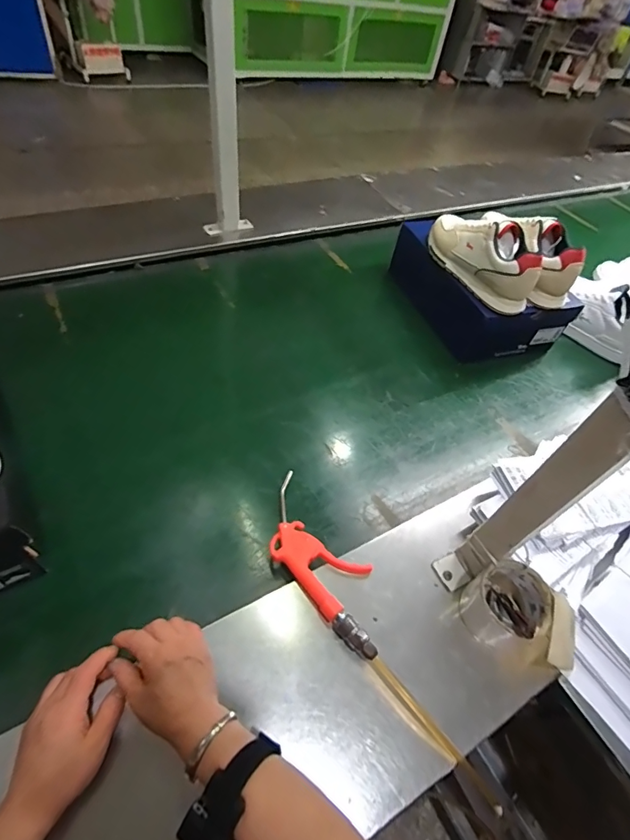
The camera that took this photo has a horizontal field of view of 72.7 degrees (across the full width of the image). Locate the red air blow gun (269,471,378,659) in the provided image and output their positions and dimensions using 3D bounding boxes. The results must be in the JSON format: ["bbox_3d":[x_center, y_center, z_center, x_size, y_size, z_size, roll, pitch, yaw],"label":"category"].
[{"bbox_3d":[0.007,0.176,0.544,0.095,0.031,0.237,-32,63,-31],"label":"red air blow gun"}]

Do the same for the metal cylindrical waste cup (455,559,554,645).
[{"bbox_3d":[0.224,0.221,0.508,0.084,0.077,0.077,5,50,-6],"label":"metal cylindrical waste cup"}]

